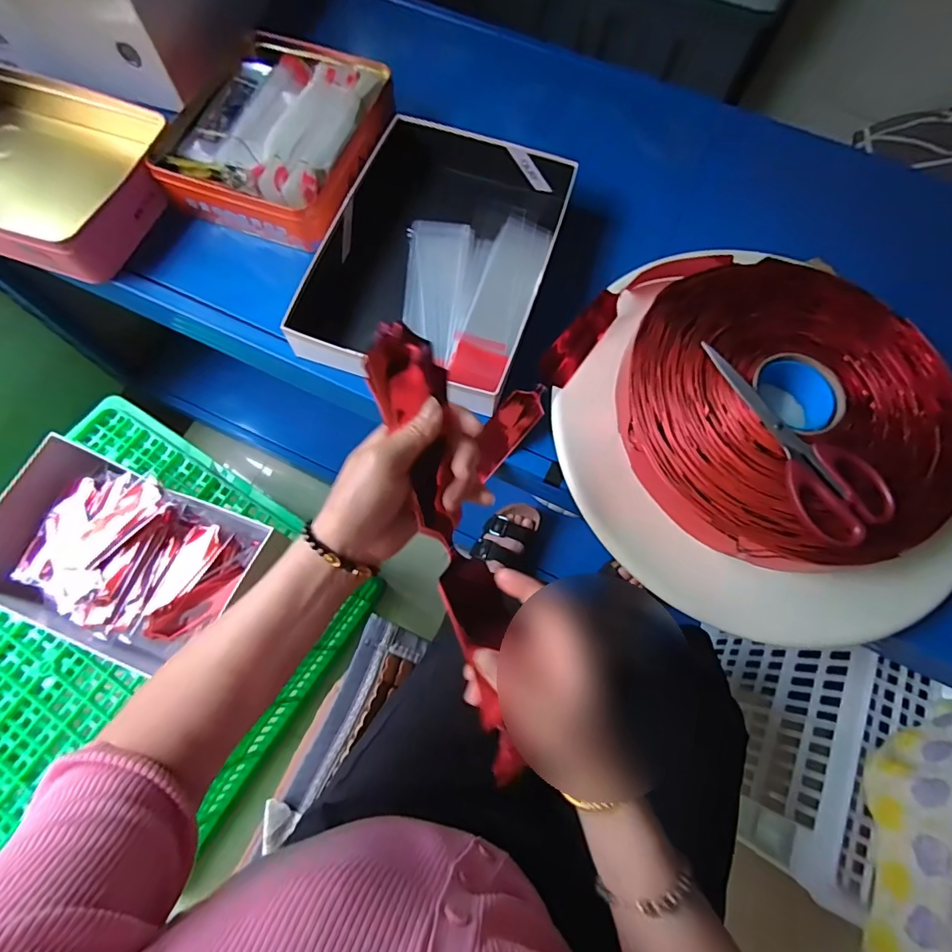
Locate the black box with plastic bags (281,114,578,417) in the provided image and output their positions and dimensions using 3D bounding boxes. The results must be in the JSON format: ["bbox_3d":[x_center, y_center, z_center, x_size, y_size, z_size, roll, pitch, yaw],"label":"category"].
[{"bbox_3d":[-0.036,-0.238,0.528,0.217,0.054,0.320,18,72,5],"label":"black box with plastic bags"}]

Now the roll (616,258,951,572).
[{"bbox_3d":[0.280,-0.064,0.448,0.288,0.051,0.294,0,71,-1],"label":"roll"}]

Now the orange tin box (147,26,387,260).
[{"bbox_3d":[-0.220,-0.404,0.553,0.211,0.056,0.256,18,72,4],"label":"orange tin box"}]

